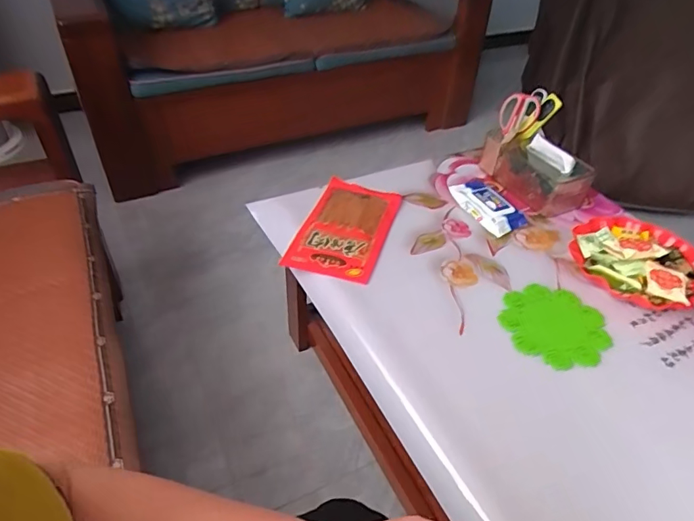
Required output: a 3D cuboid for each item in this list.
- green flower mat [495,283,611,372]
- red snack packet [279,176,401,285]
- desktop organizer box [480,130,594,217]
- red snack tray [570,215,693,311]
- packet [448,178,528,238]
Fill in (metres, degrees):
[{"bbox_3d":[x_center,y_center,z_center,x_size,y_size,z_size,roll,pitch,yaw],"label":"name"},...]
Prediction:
[{"bbox_3d":[0.334,0.101,0.794,0.160,0.012,0.156,26,46,21],"label":"green flower mat"},{"bbox_3d":[-0.001,-0.072,0.950,0.162,0.018,0.280,13,43,10],"label":"red snack packet"},{"bbox_3d":[0.408,-0.209,1.074,0.145,0.100,0.230,-9,44,-14],"label":"desktop organizer box"},{"bbox_3d":[0.530,-0.009,0.890,0.221,0.050,0.221,25,46,22],"label":"red snack tray"},{"bbox_3d":[0.289,-0.125,1.023,0.101,0.032,0.188,-8,44,-13],"label":"packet"}]

